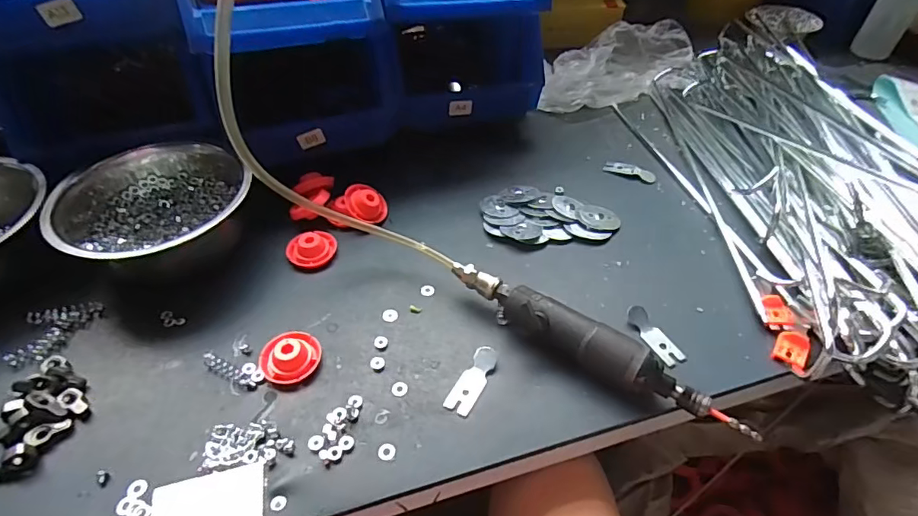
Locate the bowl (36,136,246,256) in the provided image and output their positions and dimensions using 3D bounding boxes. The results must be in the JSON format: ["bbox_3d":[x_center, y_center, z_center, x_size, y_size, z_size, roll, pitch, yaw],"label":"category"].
[{"bbox_3d":[-0.305,-0.049,0.514,0.168,0.093,0.168,-29,52,-26],"label":"bowl"}]

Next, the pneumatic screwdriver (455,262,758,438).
[{"bbox_3d":[0.108,0.074,0.429,0.263,0.045,0.034,26,51,24],"label":"pneumatic screwdriver"}]

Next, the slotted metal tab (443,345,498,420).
[{"bbox_3d":[0.012,0.102,0.425,0.022,0.007,0.064,21,49,20],"label":"slotted metal tab"}]

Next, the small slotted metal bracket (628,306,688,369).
[{"bbox_3d":[0.178,0.069,0.459,0.024,0.010,0.064,-18,48,-17],"label":"small slotted metal bracket"}]

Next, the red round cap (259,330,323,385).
[{"bbox_3d":[-0.146,0.083,0.437,0.050,0.021,0.048,0,45,0],"label":"red round cap"}]

